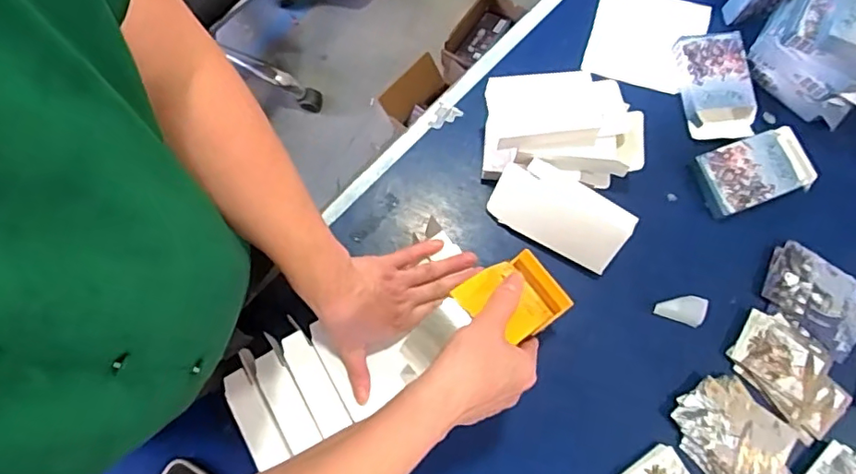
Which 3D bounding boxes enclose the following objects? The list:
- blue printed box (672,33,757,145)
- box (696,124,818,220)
[{"bbox_3d":[0.351,-0.185,0.698,0.080,0.030,0.125,-9,78,-4],"label":"blue printed box"},{"bbox_3d":[0.389,-0.079,0.672,0.133,0.027,0.078,-17,78,-6],"label":"box"}]

